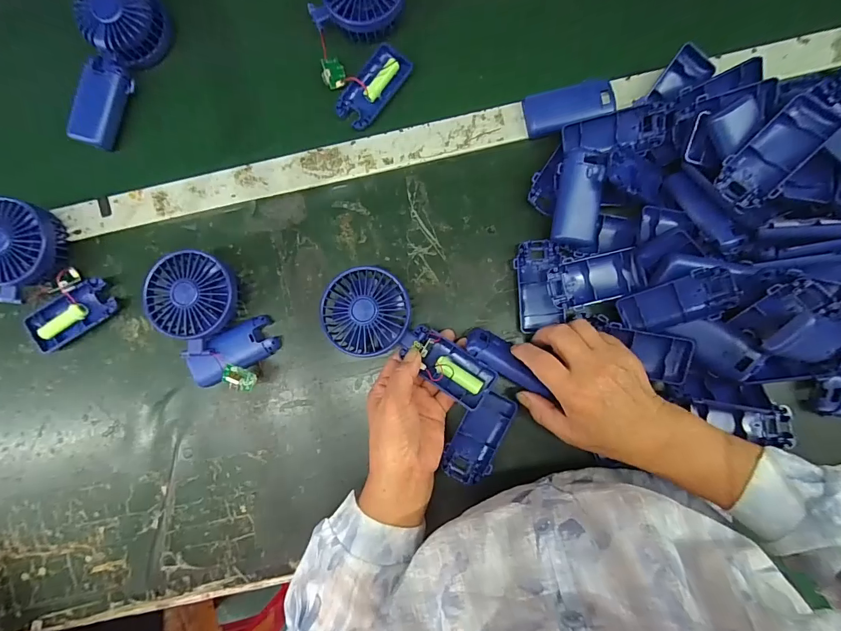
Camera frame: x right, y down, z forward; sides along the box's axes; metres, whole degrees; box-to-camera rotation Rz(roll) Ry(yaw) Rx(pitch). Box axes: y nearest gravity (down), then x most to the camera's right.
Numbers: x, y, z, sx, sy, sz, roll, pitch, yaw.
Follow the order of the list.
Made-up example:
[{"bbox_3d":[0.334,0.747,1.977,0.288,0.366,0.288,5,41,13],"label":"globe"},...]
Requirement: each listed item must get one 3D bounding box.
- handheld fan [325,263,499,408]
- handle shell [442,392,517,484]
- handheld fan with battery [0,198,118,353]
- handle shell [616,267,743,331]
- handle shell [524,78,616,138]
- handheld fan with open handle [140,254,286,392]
[{"bbox_3d":[-0.012,0.023,0.405,0.180,0.038,0.080,33,89,4],"label":"handheld fan"},{"bbox_3d":[0.059,0.124,0.417,0.048,0.014,0.093,24,88,2],"label":"handle shell"},{"bbox_3d":[-0.404,-0.043,0.426,0.090,0.048,0.142,-35,87,0],"label":"handheld fan with battery"},{"bbox_3d":[0.236,-0.012,0.375,0.090,0.014,0.047,-27,105,30],"label":"handle shell"},{"bbox_3d":[0.155,-0.219,0.427,0.088,0.018,0.046,-12,87,1],"label":"handle shell"},{"bbox_3d":[-0.214,0.007,0.420,0.089,0.044,0.147,-25,87,0],"label":"handheld fan with open handle"}]

